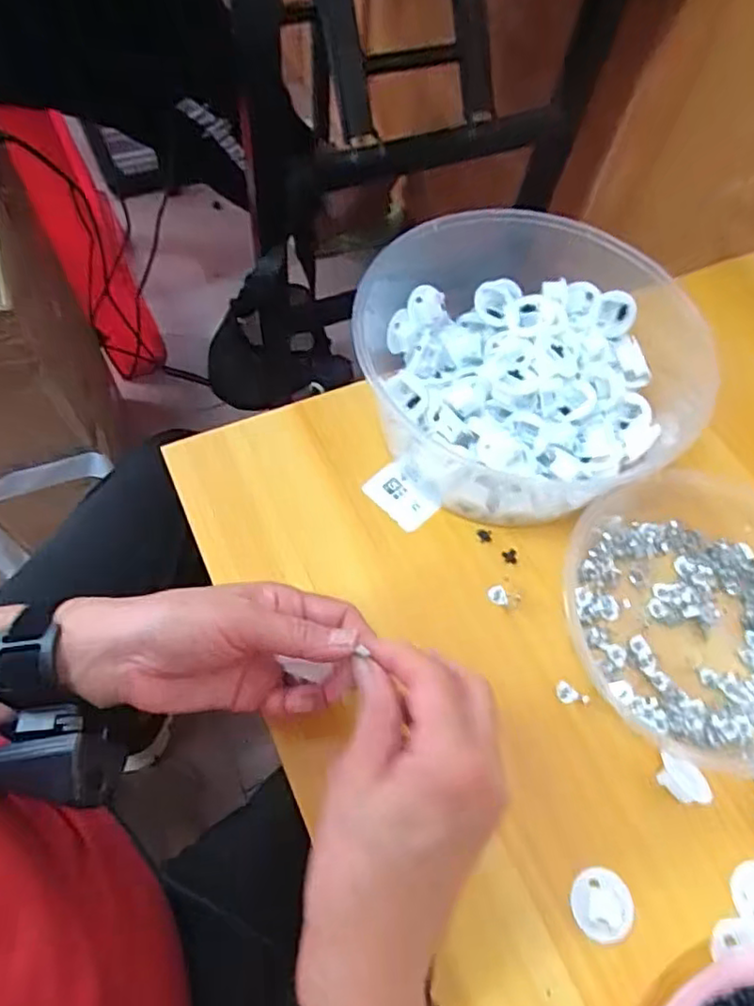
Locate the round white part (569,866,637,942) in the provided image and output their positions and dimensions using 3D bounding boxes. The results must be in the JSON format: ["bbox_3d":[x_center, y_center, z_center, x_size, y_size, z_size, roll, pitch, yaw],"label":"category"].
[{"bbox_3d":[0.121,0.217,0.337,0.032,0.017,0.033,1,61,-2],"label":"round white part"}]

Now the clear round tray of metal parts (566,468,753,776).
[{"bbox_3d":[0.221,0.069,0.402,0.182,0.037,0.182,1,63,-2],"label":"clear round tray of metal parts"}]

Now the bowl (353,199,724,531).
[{"bbox_3d":[0.110,-0.096,0.448,0.229,0.101,0.201,-7,62,-7],"label":"bowl"}]

